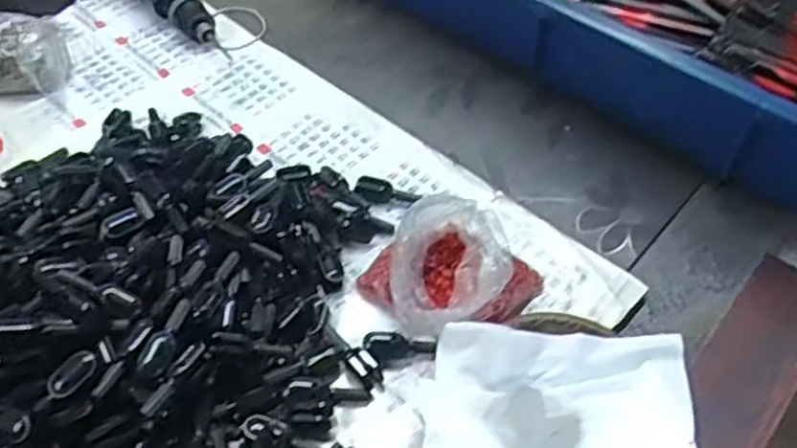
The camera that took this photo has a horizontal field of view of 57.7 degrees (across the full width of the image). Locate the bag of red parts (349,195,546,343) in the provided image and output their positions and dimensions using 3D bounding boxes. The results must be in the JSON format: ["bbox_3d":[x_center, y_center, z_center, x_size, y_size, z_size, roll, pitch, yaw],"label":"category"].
[{"bbox_3d":[0.029,0.020,0.399,0.092,0.039,0.081,-32,59,-24],"label":"bag of red parts"}]

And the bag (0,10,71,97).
[{"bbox_3d":[-0.261,-0.116,0.504,0.071,0.039,0.063,13,53,8],"label":"bag"}]

